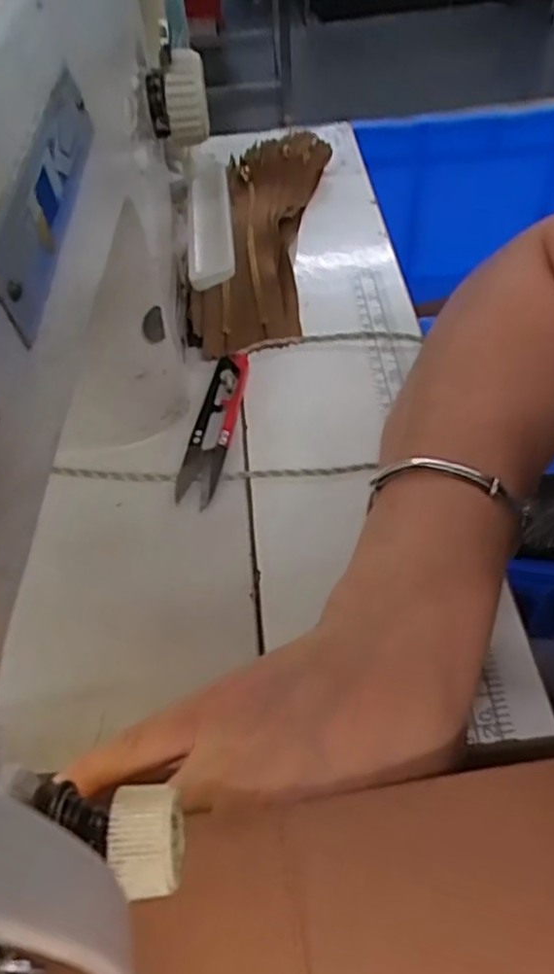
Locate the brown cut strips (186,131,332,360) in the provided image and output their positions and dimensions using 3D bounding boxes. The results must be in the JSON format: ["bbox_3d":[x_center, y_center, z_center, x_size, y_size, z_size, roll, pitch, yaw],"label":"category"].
[{"bbox_3d":[-0.011,-0.169,0.478,0.068,0.024,0.211,7,56,4],"label":"brown cut strips"}]

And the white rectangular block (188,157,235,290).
[{"bbox_3d":[-0.038,-0.150,0.392,0.025,0.020,0.105,-6,51,0],"label":"white rectangular block"}]

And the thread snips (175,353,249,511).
[{"bbox_3d":[-0.034,-0.034,0.375,0.023,0.011,0.099,4,51,8],"label":"thread snips"}]

